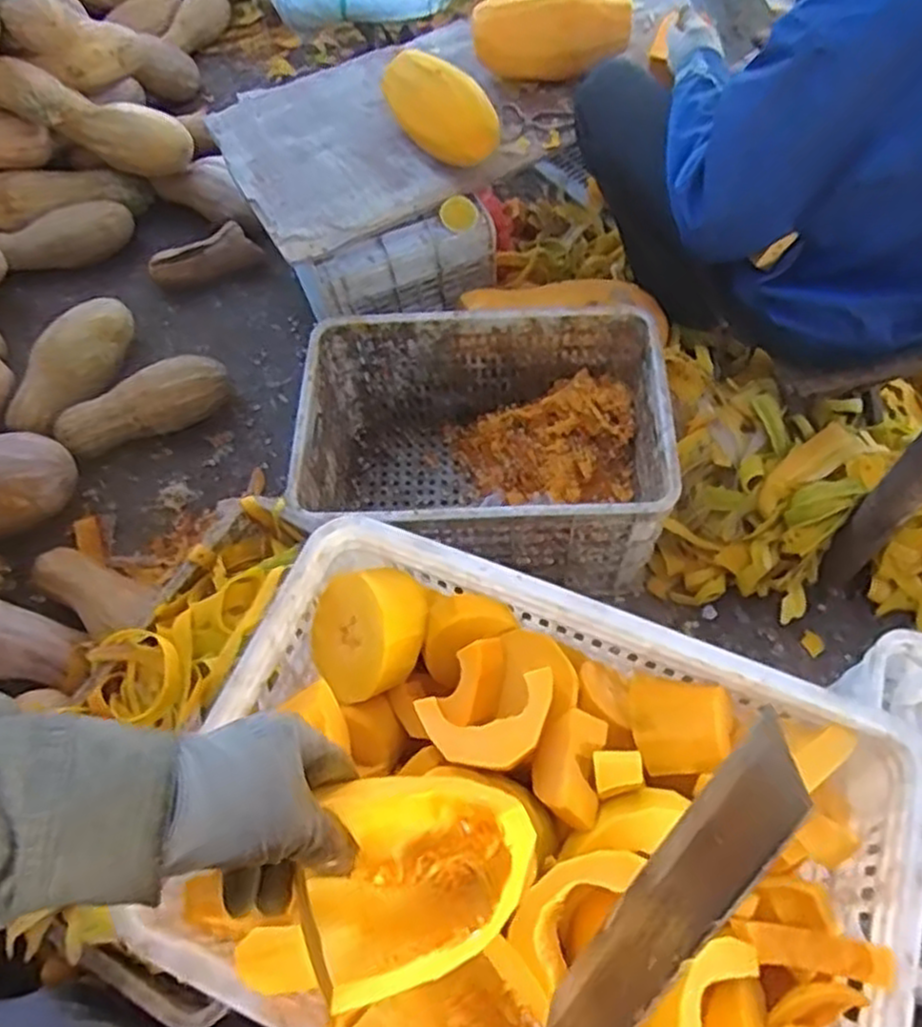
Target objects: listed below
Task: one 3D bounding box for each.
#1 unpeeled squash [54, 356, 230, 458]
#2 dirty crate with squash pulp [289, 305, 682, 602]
[{"bbox_3d":[-0.591,-0.199,1.396,0.318,0.131,0.115,-31,65,-12],"label":"unpeeled squash"},{"bbox_3d":[0.038,-0.087,1.213,0.529,0.325,0.371,1,63,4],"label":"dirty crate with squash pulp"}]

